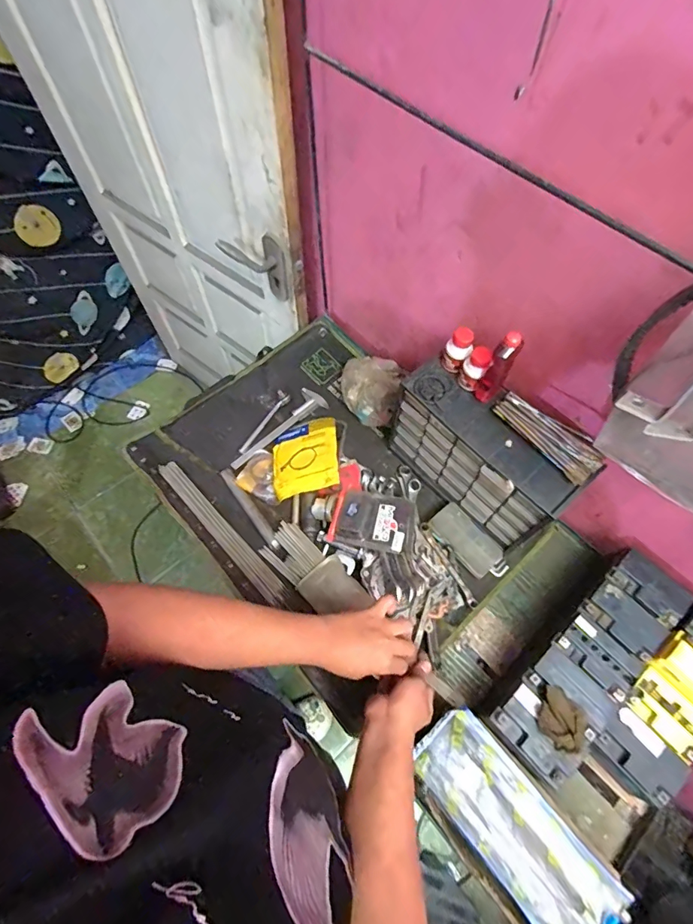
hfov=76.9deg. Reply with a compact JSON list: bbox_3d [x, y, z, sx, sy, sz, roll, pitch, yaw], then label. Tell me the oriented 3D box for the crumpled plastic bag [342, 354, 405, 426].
[{"bbox_3d":[0.049,-0.147,0.875,0.124,0.090,0.135,8,65,2],"label":"crumpled plastic bag"}]

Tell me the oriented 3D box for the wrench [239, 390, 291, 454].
[{"bbox_3d":[-0.169,-0.084,0.881,0.027,0.021,0.157,32,68,13],"label":"wrench"}]

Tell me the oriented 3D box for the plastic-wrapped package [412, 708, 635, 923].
[{"bbox_3d":[0.242,0.498,0.549,0.112,0.034,0.358,-36,71,-17],"label":"plastic-wrapped package"}]

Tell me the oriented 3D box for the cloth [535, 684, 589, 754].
[{"bbox_3d":[0.285,0.338,0.574,0.061,0.033,0.068,-41,72,-18],"label":"cloth"}]

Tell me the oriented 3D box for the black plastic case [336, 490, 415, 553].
[{"bbox_3d":[0.053,0.101,0.760,0.130,0.038,0.103,16,65,6],"label":"black plastic case"}]

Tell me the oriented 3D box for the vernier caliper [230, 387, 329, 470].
[{"bbox_3d":[-0.137,-0.068,0.877,0.062,0.011,0.232,41,70,16],"label":"vernier caliper"}]

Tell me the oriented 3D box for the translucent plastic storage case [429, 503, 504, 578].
[{"bbox_3d":[0.210,0.138,0.774,0.070,0.025,0.128,-41,72,-18],"label":"translucent plastic storage case"}]

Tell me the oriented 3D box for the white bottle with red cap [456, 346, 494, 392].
[{"bbox_3d":[0.192,-0.142,0.654,0.036,0.067,0.036,22,66,9],"label":"white bottle with red cap"}]

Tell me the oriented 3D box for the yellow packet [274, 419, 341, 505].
[{"bbox_3d":[-0.078,-0.011,0.820,0.124,0.020,0.167,-14,51,14],"label":"yellow packet"}]

